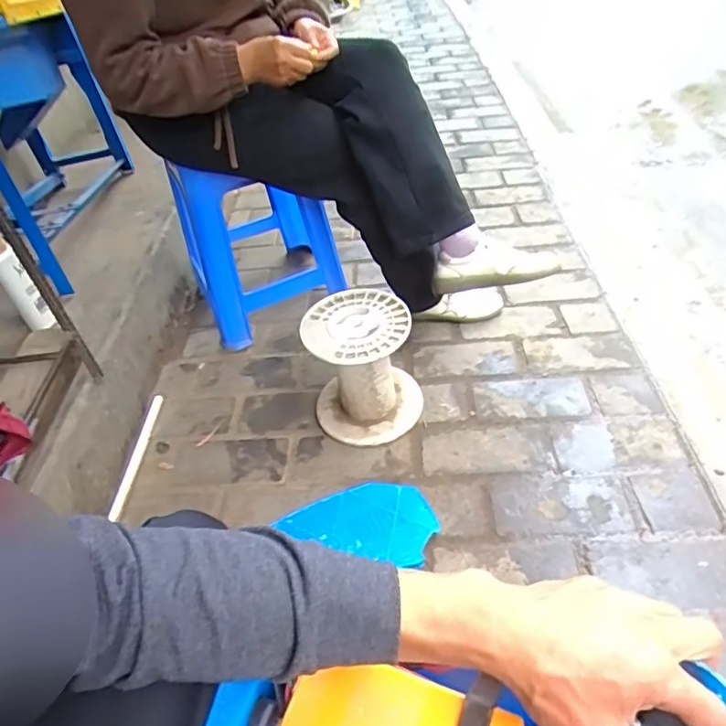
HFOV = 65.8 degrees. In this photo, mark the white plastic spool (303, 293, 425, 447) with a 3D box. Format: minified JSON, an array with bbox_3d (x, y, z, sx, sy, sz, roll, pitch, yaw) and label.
[{"bbox_3d":[0.001,0.011,1.106,0.213,0.233,0.200,0,43,9],"label":"white plastic spool"}]

